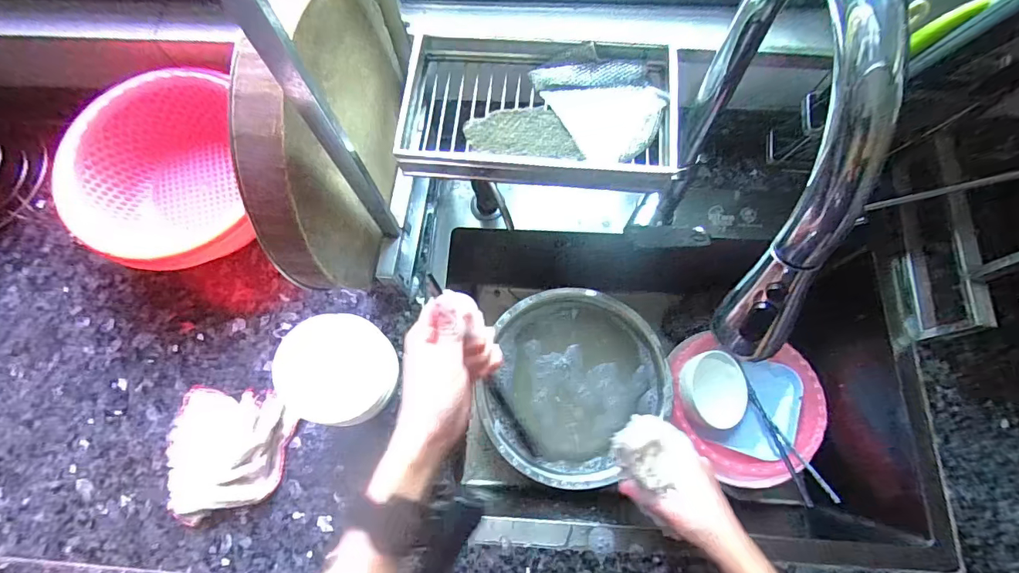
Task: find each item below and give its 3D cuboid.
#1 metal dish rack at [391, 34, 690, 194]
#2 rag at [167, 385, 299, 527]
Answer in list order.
[{"bbox_3d":[0.030,-0.186,0.467,0.258,0.049,0.171,4,72,4],"label":"metal dish rack"},{"bbox_3d":[-0.332,0.192,0.531,0.142,0.028,0.141,4,72,4],"label":"rag"}]

